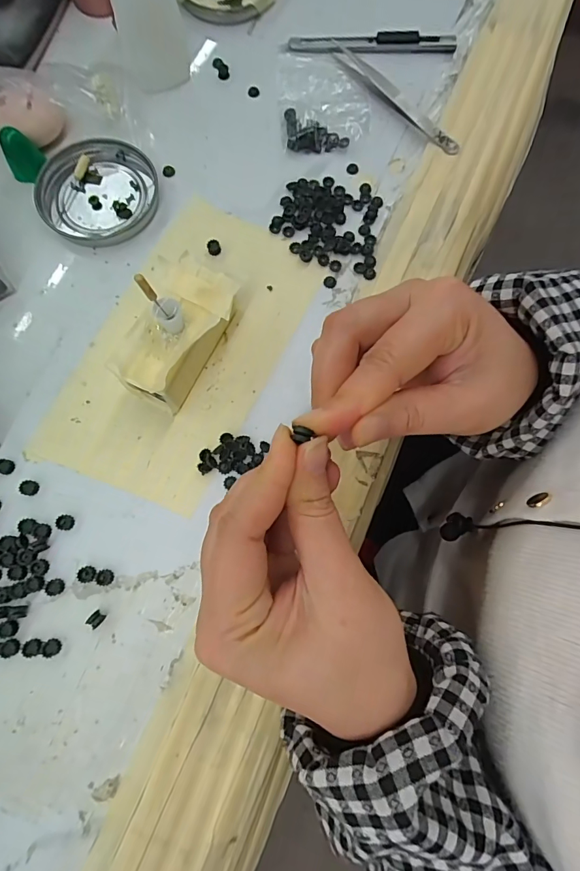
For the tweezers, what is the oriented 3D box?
[{"bbox_3d":[0.074,-0.247,0.304,0.013,0.010,0.128,-38,81,-9],"label":"tweezers"}]

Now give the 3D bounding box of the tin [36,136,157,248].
[{"bbox_3d":[-0.132,-0.166,0.285,0.078,0.007,0.078,-1,77,-2],"label":"tin"}]

